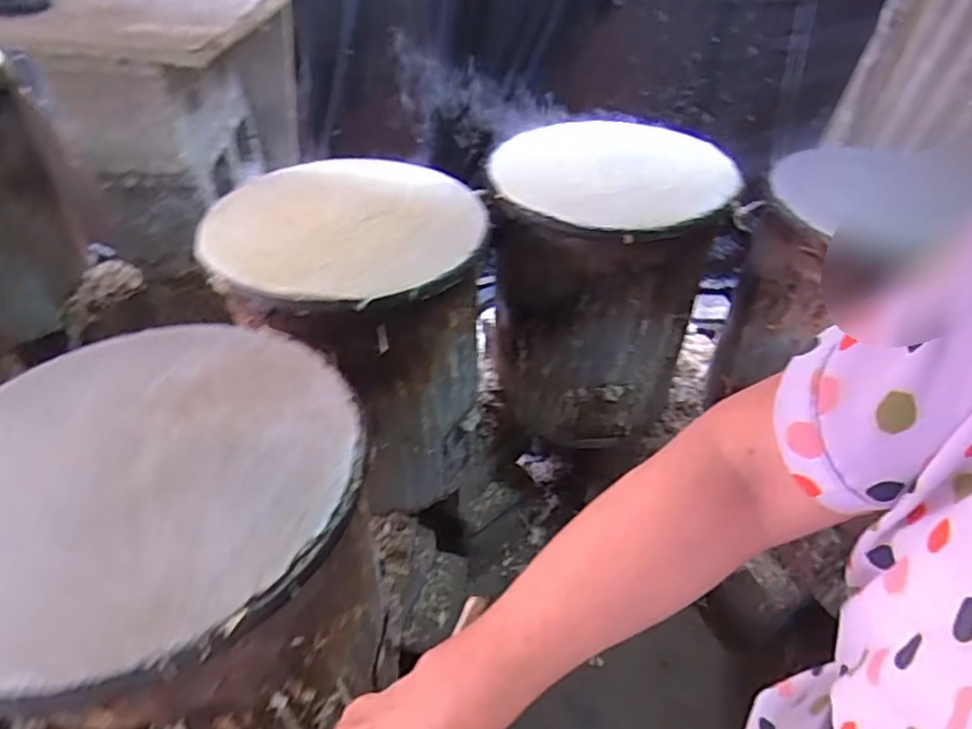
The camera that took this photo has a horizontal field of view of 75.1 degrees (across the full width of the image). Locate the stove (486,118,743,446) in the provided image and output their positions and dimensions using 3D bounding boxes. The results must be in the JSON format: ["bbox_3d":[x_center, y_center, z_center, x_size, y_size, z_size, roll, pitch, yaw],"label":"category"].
[{"bbox_3d":[0.187,-0.145,1.178,0.342,0.489,0.391,-3,43,-4],"label":"stove"}]

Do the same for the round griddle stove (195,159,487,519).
[{"bbox_3d":[-0.190,-0.042,1.002,0.343,0.438,0.339,1,43,0],"label":"round griddle stove"}]

